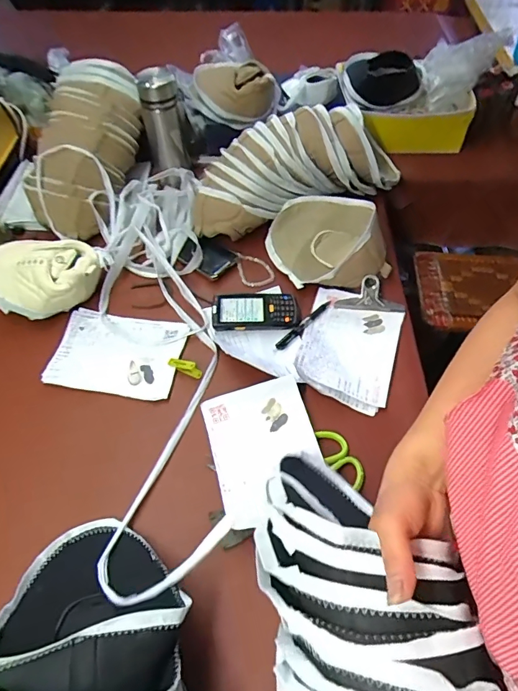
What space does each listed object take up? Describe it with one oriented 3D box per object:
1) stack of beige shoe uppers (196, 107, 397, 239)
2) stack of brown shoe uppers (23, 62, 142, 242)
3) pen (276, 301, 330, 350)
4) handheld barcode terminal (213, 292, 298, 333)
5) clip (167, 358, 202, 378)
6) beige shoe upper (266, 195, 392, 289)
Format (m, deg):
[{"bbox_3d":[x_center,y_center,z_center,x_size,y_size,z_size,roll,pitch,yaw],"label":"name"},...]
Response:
[{"bbox_3d":[0.083,-0.346,0.860,0.449,0.171,0.141,-17,57,-11],"label":"stack of beige shoe uppers"},{"bbox_3d":[-0.375,-0.411,0.920,0.209,0.099,0.420,4,73,3],"label":"stack of brown shoe uppers"},{"bbox_3d":[0.078,-0.035,0.746,0.127,0.009,0.018,-38,63,-23],"label":"pen"},{"bbox_3d":[-0.007,-0.060,0.766,0.144,0.027,0.068,-2,55,-1],"label":"handheld barcode terminal"},{"bbox_3d":[-0.121,0.033,0.702,0.059,0.018,0.016,20,57,14],"label":"clip"},{"bbox_3d":[0.126,-0.191,0.806,0.184,0.094,0.206,-22,58,-14],"label":"beige shoe upper"}]

